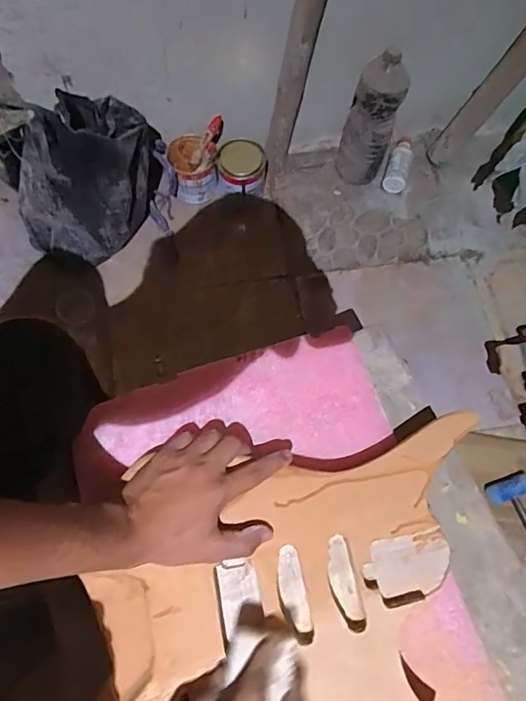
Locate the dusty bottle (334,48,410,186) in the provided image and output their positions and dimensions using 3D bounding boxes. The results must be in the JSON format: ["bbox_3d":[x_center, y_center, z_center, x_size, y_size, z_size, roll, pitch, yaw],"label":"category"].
[{"bbox_3d":[0.230,-0.486,1.059,0.106,0.289,0.086,13,68,2],"label":"dusty bottle"}]

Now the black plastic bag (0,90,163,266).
[{"bbox_3d":[-0.323,-0.337,0.956,0.316,0.344,0.137,-32,73,-14],"label":"black plastic bag"}]

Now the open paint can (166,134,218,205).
[{"bbox_3d":[-0.158,-0.405,1.111,0.095,0.107,0.116,-16,70,-9],"label":"open paint can"}]

